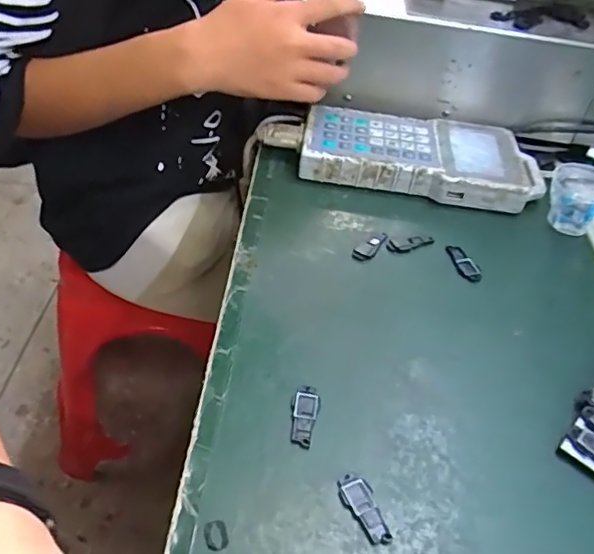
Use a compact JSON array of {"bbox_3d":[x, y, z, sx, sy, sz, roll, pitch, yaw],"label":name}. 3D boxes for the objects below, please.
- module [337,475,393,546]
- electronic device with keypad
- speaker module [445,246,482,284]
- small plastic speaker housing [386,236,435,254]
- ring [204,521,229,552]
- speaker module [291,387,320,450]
[{"bbox_3d":[0.035,0.123,0.305,0.017,0.004,0.038,-11,46,-17],"label":"module"},{"bbox_3d":[0.119,-0.113,0.541,0.223,0.034,0.096,8,44,2],"label":"electronic device with keypad"},{"bbox_3d":[0.135,-0.012,0.461,0.017,0.004,0.042,-10,46,-16],"label":"speaker module"},{"bbox_3d":[0.094,-0.028,0.473,0.042,0.005,0.013,-16,48,-21],"label":"small plastic speaker housing"},{"bbox_3d":[-0.041,0.129,0.288,0.011,0.004,0.015,-13,47,-19],"label":"ring"},{"bbox_3d":[0.004,0.083,0.342,0.016,0.004,0.038,10,44,4],"label":"speaker module"}]

